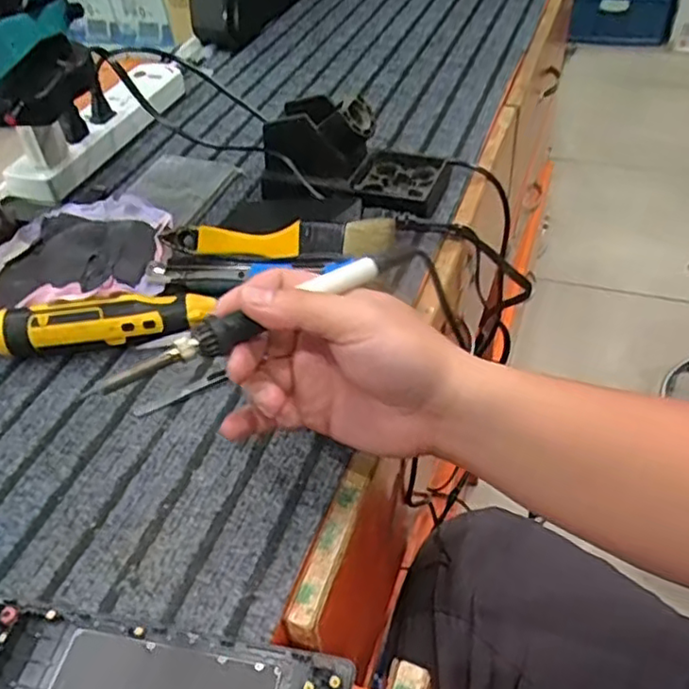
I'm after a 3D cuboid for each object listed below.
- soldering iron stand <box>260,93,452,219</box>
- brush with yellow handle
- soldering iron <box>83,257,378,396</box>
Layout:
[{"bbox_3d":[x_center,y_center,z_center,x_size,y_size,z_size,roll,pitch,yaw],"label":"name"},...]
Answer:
[{"bbox_3d":[0.007,-0.165,0.586,0.157,0.083,0.096,12,47,17],"label":"soldering iron stand"},{"bbox_3d":[-0.058,-0.086,0.525,0.191,0.025,0.035,5,45,11],"label":"brush with yellow handle"},{"bbox_3d":[-0.053,-0.012,0.352,0.168,0.015,0.016,-27,48,-24],"label":"soldering iron"}]

